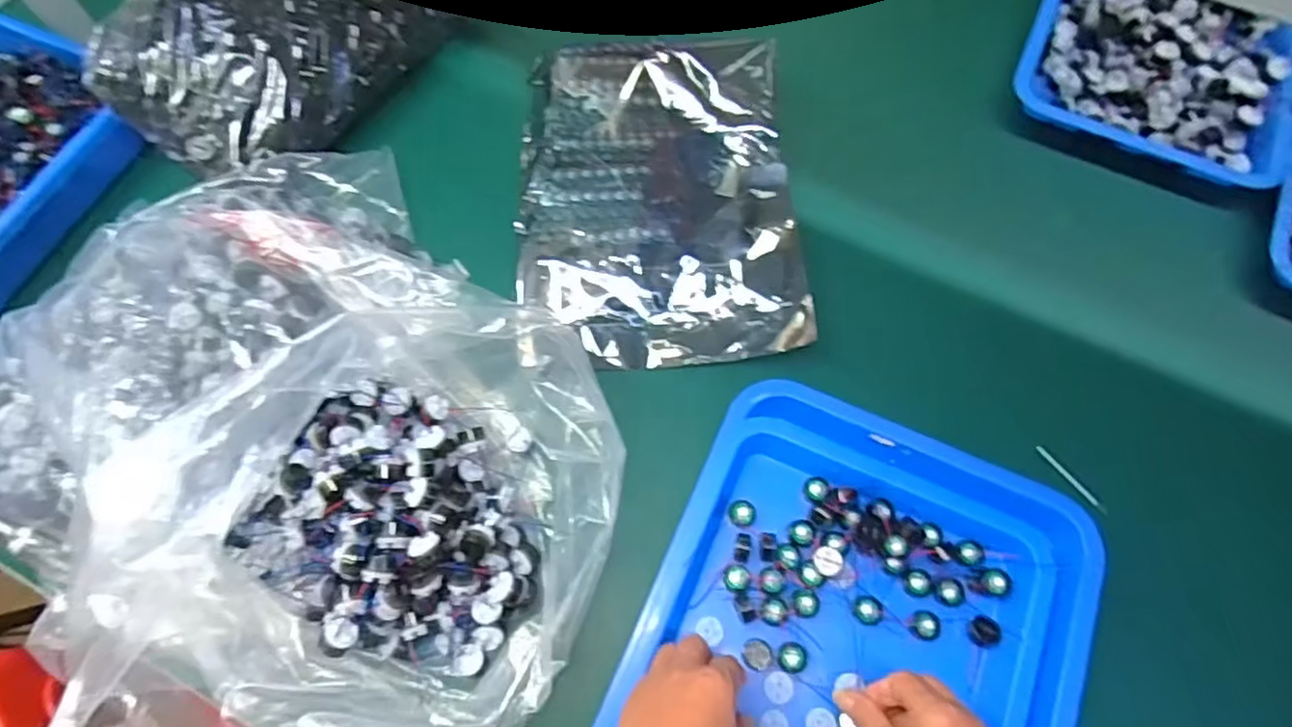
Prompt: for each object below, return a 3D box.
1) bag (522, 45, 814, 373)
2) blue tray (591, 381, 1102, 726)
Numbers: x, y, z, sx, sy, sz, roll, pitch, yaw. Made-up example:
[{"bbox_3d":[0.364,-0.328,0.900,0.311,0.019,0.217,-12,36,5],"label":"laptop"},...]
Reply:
[{"bbox_3d":[0.010,-0.173,0.628,0.255,0.034,0.350,-1,68,-1],"label":"bag"},{"bbox_3d":[0.147,0.215,0.479,0.300,0.045,0.378,22,70,8],"label":"blue tray"}]

